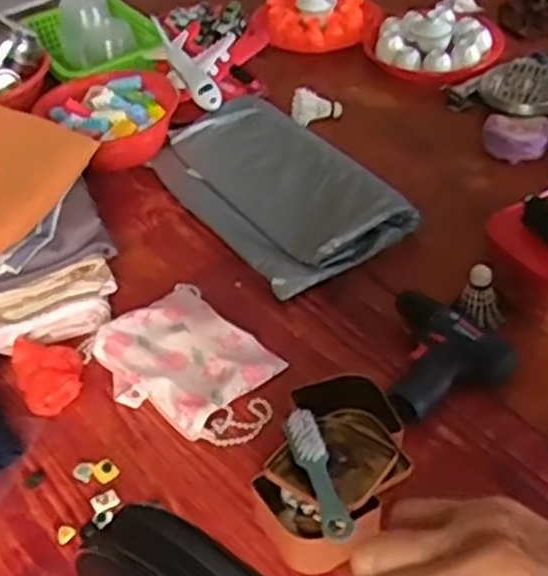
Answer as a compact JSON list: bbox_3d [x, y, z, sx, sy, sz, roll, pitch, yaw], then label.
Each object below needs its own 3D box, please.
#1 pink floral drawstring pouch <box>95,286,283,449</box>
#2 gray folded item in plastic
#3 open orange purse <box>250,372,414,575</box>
[{"bbox_3d":[-0.098,0.087,0.981,0.245,0.039,0.176,31,54,34],"label":"pink floral drawstring pouch"},{"bbox_3d":[-0.009,-0.160,1.220,0.226,0.058,0.424,-28,47,-21],"label":"gray folded item in plastic"},{"bbox_3d":[0.067,0.182,0.833,0.138,0.076,0.205,11,45,18],"label":"open orange purse"}]

